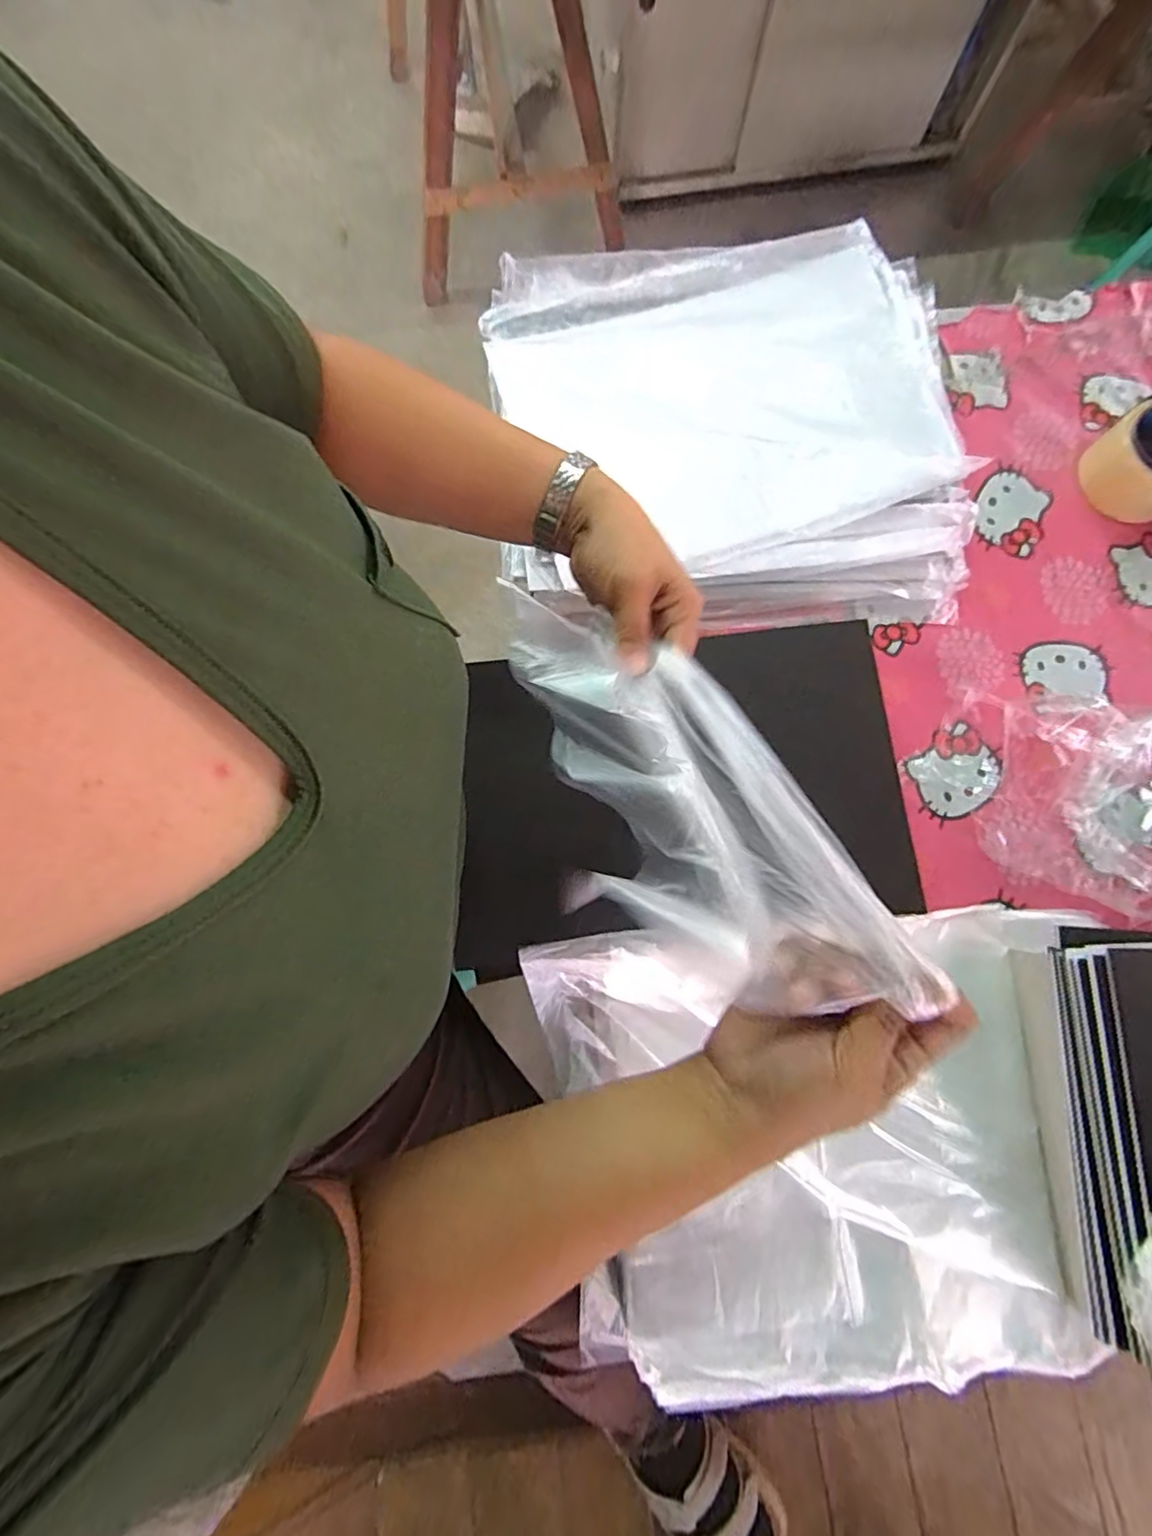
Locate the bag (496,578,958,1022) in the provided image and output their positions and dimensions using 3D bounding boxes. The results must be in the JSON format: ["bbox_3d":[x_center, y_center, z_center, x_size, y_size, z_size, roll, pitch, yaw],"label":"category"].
[{"bbox_3d":[0.048,0.019,0.313,0.126,0.038,0.283,-37,72,-6],"label":"bag"}]

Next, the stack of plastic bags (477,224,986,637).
[{"bbox_3d":[0.137,-0.314,0.548,0.425,0.064,0.368,-6,80,-1],"label":"stack of plastic bags"}]

